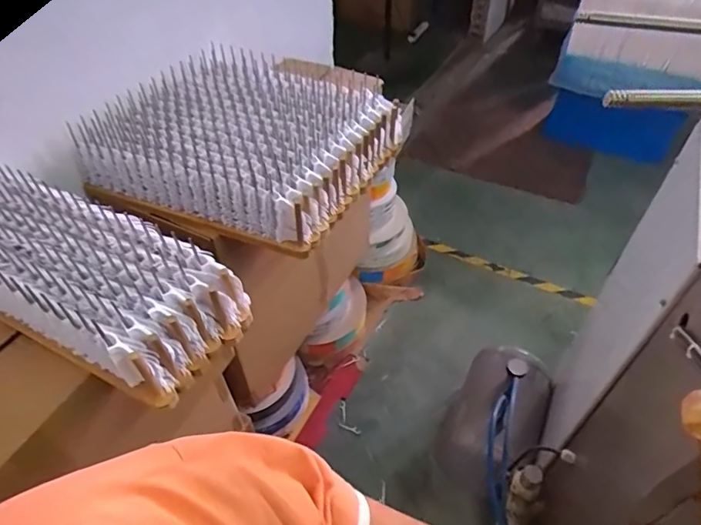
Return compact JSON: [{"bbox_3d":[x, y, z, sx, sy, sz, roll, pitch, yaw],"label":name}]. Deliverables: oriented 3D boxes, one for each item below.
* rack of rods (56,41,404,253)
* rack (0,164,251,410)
[{"bbox_3d":[-0.202,-0.254,0.950,0.489,0.135,0.482,20,50,20],"label":"rack of rods"},{"bbox_3d":[-0.394,0.014,0.679,0.474,0.130,0.184,20,50,19],"label":"rack"}]

